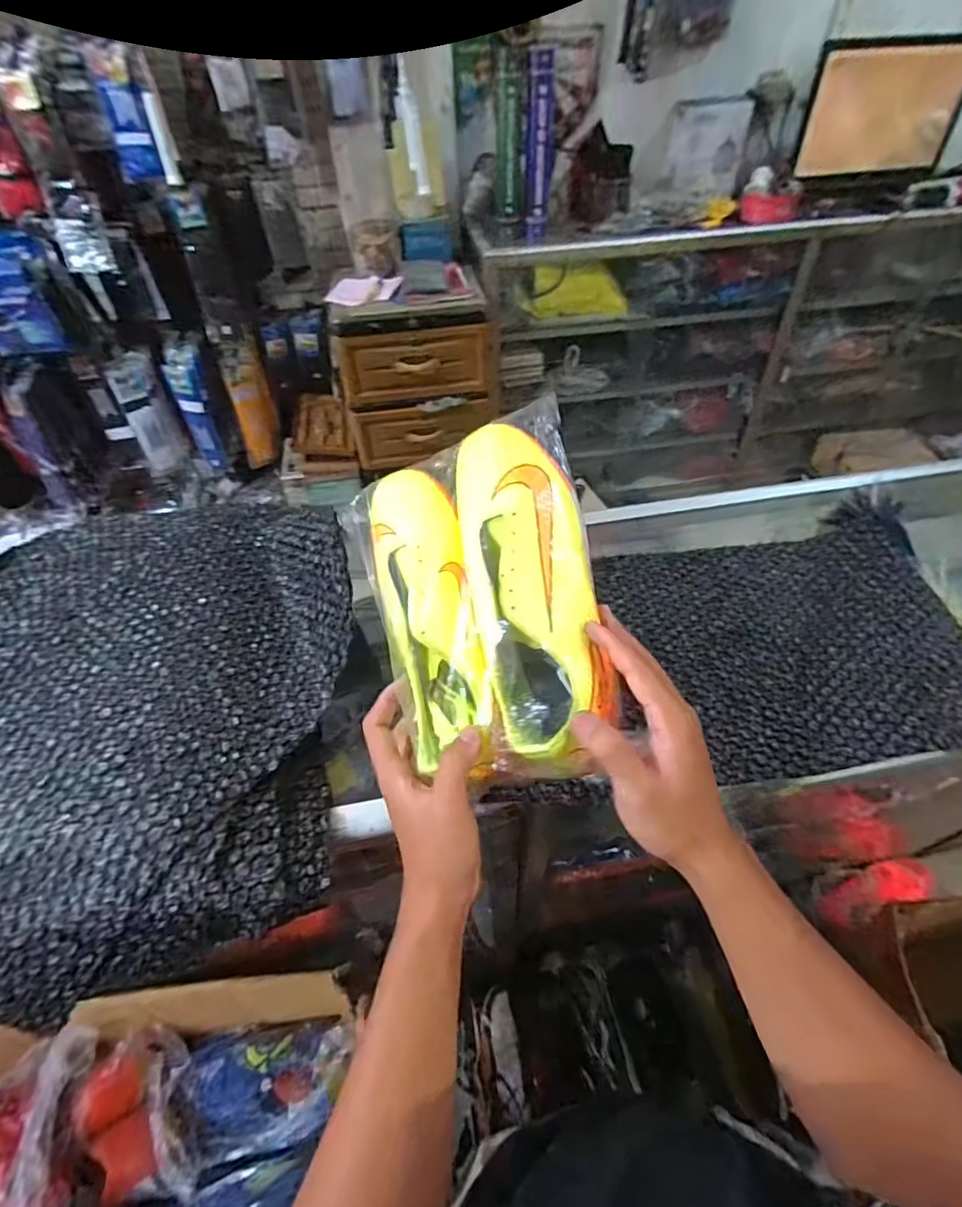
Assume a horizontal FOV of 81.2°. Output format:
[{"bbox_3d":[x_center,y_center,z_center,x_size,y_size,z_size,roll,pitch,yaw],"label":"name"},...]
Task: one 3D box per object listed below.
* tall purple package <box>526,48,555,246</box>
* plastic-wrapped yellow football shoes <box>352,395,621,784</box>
[{"bbox_3d":[0.153,-1.183,1.467,0.068,0.377,0.071,0,49,2],"label":"tall purple package"},{"bbox_3d":[0.005,0.001,0.459,0.182,0.105,0.284,-16,66,12],"label":"plastic-wrapped yellow football shoes"}]

